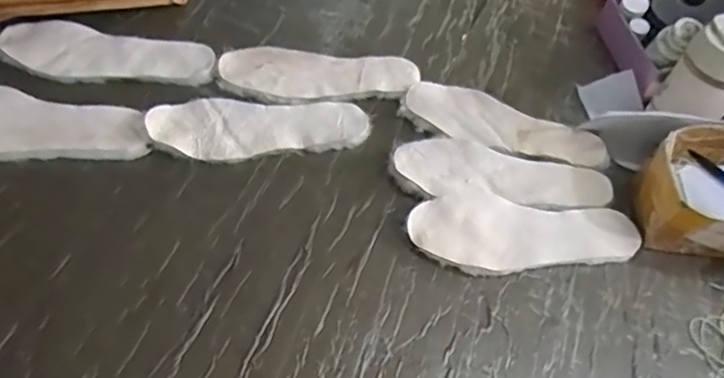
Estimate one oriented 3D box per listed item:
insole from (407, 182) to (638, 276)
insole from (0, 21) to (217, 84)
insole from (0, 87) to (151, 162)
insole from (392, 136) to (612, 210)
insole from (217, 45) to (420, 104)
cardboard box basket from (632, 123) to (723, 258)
[{"bbox_3d":[0.183,0.051,0.631,0.250,0.014,0.104,11,54,2],"label":"insole"},{"bbox_3d":[-0.326,-0.169,0.724,0.264,0.014,0.085,8,63,-4],"label":"insole"},{"bbox_3d":[-0.381,-0.073,0.647,0.262,0.021,0.091,8,56,-2],"label":"insole"},{"bbox_3d":[0.169,-0.020,0.680,0.258,0.014,0.084,6,54,-1],"label":"insole"},{"bbox_3d":[-0.057,-0.147,0.745,0.253,0.009,0.095,7,58,-3],"label":"insole"},{"bbox_3d":[0.425,0.002,0.652,0.188,0.076,0.152,8,55,-2],"label":"cardboard box basket"}]

